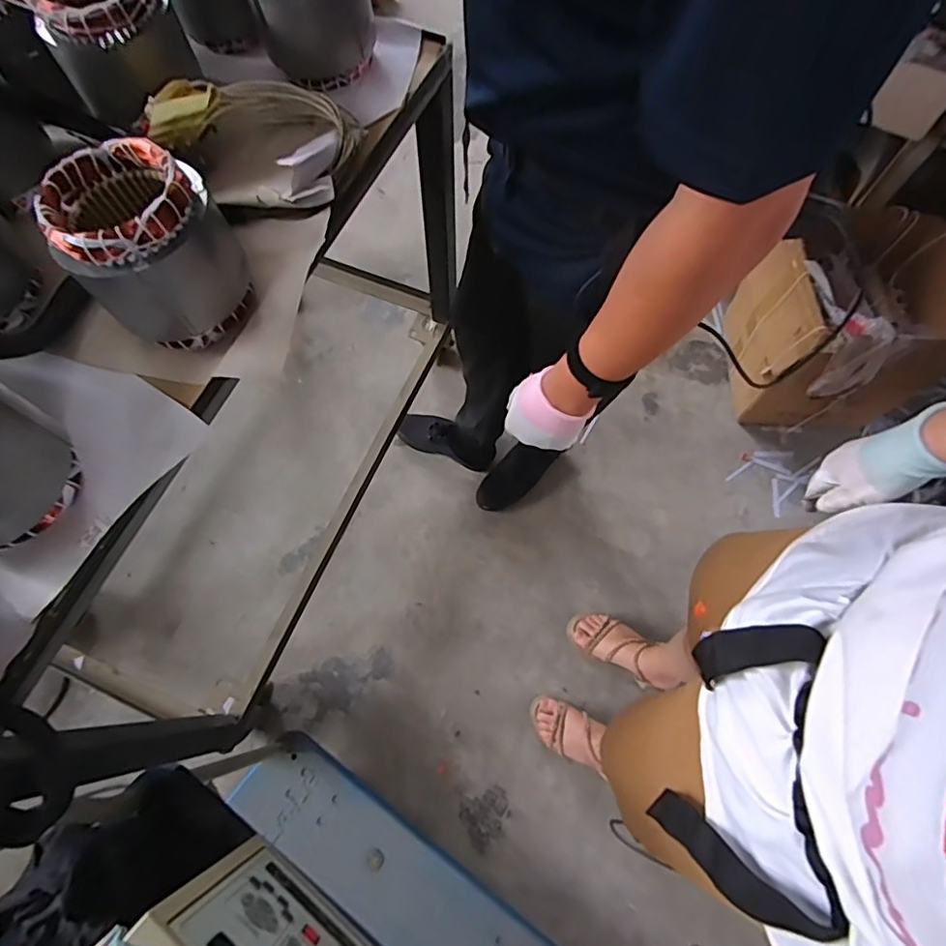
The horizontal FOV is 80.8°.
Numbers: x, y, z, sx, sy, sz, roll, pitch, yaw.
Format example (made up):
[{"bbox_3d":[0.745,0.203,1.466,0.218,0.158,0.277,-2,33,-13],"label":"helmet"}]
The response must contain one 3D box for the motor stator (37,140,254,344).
[{"bbox_3d":[-0.332,-0.234,0.588,0.147,0.152,0.144,0,69,-1],"label":"motor stator"}]

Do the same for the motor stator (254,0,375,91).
[{"bbox_3d":[-0.228,-0.647,0.762,0.152,0.158,0.127,10,69,3],"label":"motor stator"}]

